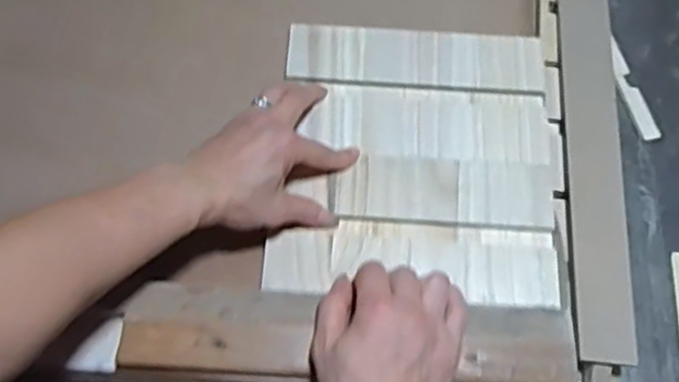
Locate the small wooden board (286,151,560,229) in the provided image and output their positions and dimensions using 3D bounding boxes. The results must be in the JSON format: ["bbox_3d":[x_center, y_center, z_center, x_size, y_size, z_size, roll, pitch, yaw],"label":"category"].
[{"bbox_3d":[0.085,-0.001,0.632,0.227,0.008,0.064,2,68,-1],"label":"small wooden board"}]

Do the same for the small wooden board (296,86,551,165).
[{"bbox_3d":[0.089,-0.063,0.661,0.218,0.009,0.073,4,68,-1],"label":"small wooden board"}]

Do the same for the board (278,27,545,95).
[{"bbox_3d":[0.074,-0.130,0.674,0.243,0.004,0.065,4,68,1],"label":"board"}]

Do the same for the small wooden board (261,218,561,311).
[{"bbox_3d":[0.062,0.060,0.604,0.248,0.008,0.080,5,57,2],"label":"small wooden board"}]

